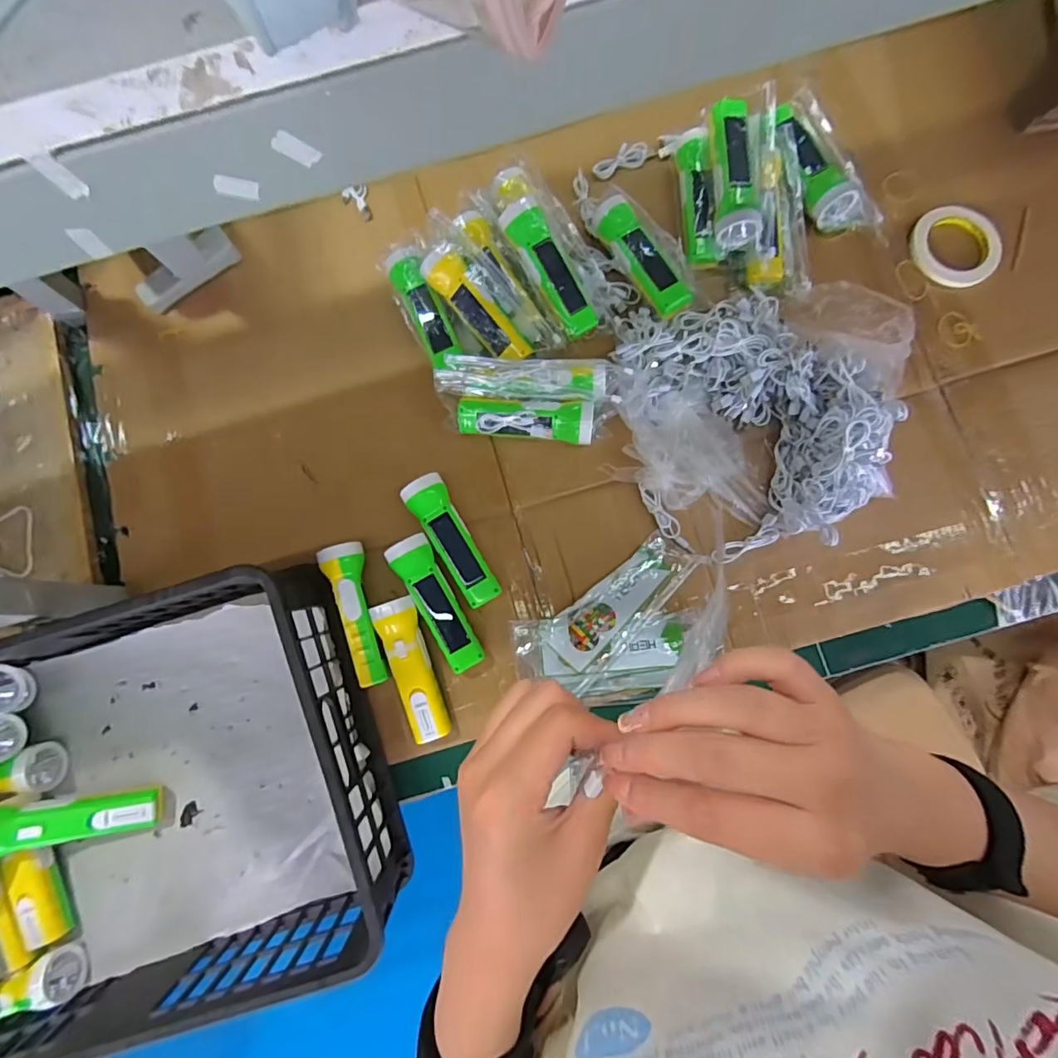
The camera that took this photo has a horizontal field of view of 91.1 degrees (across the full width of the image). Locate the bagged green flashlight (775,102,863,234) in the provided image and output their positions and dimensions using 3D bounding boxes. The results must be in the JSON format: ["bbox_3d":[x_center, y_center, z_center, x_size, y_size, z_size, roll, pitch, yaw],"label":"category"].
[{"bbox_3d":[0.368,-0.472,0.690,0.070,0.054,0.183,-29,81,-2],"label":"bagged green flashlight"}]

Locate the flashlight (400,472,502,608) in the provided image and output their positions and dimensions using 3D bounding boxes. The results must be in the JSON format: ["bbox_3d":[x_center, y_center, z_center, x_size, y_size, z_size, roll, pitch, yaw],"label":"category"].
[{"bbox_3d":[-0.092,0.015,0.628,0.048,0.043,0.168,-29,81,-3],"label":"flashlight"}]

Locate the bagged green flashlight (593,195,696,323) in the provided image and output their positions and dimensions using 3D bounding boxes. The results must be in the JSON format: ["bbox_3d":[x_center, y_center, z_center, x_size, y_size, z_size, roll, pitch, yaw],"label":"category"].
[{"bbox_3d":[0.151,-0.349,0.668,0.066,0.042,0.173,-30,81,-3],"label":"bagged green flashlight"}]

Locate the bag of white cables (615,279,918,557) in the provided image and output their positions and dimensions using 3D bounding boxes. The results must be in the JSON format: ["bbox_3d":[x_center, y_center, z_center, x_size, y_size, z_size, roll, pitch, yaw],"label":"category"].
[{"bbox_3d":[0.286,-0.137,0.612,0.333,0.092,0.310,-9,81,1],"label":"bag of white cables"}]

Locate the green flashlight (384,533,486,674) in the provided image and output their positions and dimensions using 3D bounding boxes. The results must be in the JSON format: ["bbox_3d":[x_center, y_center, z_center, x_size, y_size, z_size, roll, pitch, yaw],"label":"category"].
[{"bbox_3d":[-0.107,0.088,0.616,0.046,0.046,0.166,-29,81,-2],"label":"green flashlight"}]

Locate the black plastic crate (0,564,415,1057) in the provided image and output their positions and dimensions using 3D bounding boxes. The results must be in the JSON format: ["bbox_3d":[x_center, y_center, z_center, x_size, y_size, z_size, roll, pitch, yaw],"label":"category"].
[{"bbox_3d":[-0.461,0.307,0.553,0.577,0.137,0.396,-17,81,0],"label":"black plastic crate"}]

